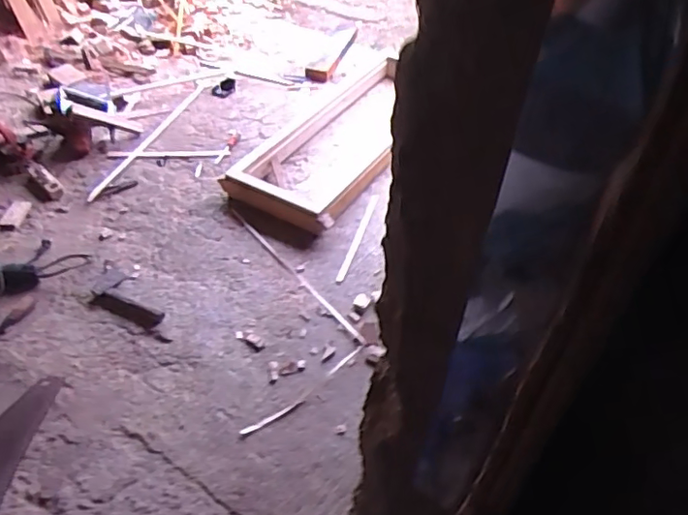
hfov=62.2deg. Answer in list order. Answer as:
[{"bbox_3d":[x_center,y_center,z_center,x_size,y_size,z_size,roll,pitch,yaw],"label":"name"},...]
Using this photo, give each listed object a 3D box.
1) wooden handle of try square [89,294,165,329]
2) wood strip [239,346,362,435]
[{"bbox_3d":[-0.701,0.171,1.844,0.240,0.019,0.064,17,46,14],"label":"wooden handle of try square"},{"bbox_3d":[-0.107,0.389,1.667,0.444,0.023,0.040,-30,53,-29],"label":"wood strip"}]

